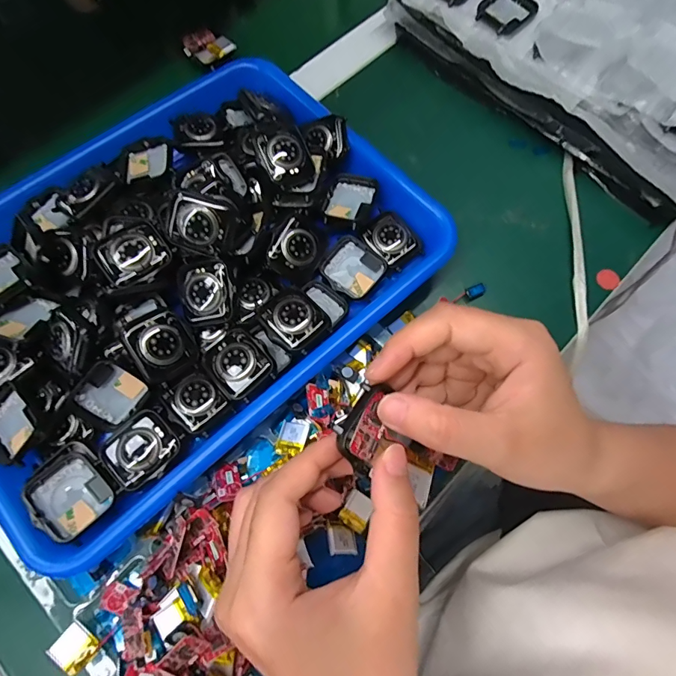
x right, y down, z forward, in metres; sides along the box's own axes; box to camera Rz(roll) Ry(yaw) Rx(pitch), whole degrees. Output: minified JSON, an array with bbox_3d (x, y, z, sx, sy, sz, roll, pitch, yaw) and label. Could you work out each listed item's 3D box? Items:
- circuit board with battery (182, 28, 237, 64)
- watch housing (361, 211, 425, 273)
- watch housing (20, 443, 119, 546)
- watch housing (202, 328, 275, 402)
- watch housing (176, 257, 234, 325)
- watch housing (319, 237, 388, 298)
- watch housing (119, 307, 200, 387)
[{"bbox_3d":[-0.120,-0.268,0.389,0.036,0.007,0.044,-43,76,-14],"label":"circuit board with battery"},{"bbox_3d":[0.040,-0.071,0.305,0.033,0.010,0.041,-35,74,-12],"label":"watch housing"},{"bbox_3d":[-0.153,0.086,0.242,0.045,0.015,0.039,40,75,13],"label":"watch housing"},{"bbox_3d":[-0.063,0.015,0.268,0.036,0.016,0.042,-41,75,-13],"label":"watch housing"},{"bbox_3d":[-0.084,-0.028,0.269,0.035,0.009,0.040,-15,94,5],"label":"watch housing"},{"bbox_3d":[0.009,-0.049,0.298,0.040,0.007,0.038,36,74,12],"label":"watch housing"},{"bbox_3d":[-0.109,0.004,0.262,0.036,0.013,0.043,-33,99,-29],"label":"watch housing"}]

